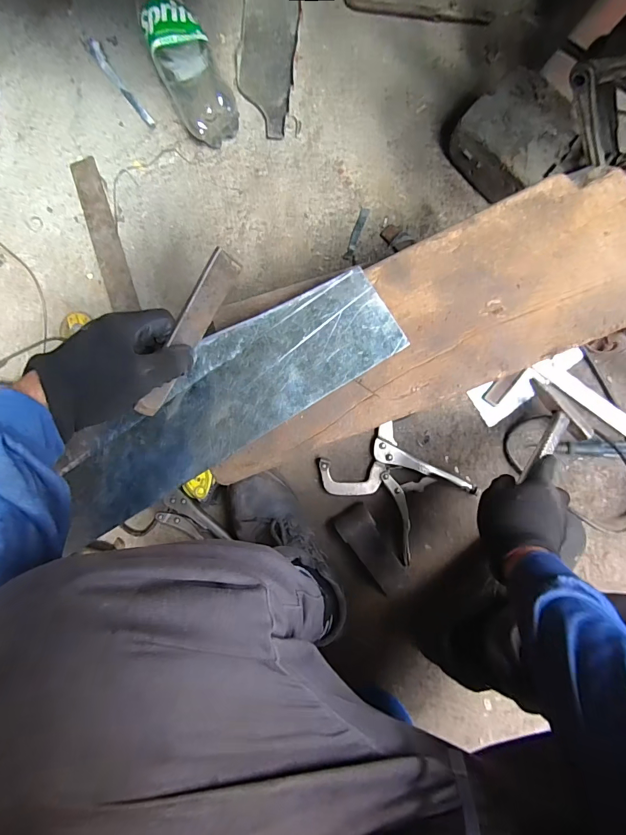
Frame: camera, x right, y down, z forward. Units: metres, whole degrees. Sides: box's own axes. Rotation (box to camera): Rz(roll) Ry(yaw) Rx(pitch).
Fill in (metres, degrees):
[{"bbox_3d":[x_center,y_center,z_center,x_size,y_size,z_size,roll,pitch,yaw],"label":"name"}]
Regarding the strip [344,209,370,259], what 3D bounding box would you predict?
[{"bbox_3d":[0.076,-0.320,0.688,0.016,0.004,0.092,20,90,11],"label":"strip"}]

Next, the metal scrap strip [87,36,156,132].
[{"bbox_3d":[-0.363,-0.626,0.743,0.024,0.017,0.220,-35,84,3],"label":"metal scrap strip"}]

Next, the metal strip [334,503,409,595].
[{"bbox_3d":[0.096,0.211,0.634,0.055,0.031,0.143,-35,84,3],"label":"metal strip"}]

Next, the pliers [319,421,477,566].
[{"bbox_3d":[0.126,0.107,0.644,0.207,0.022,0.154,40,92,6],"label":"pliers"}]

